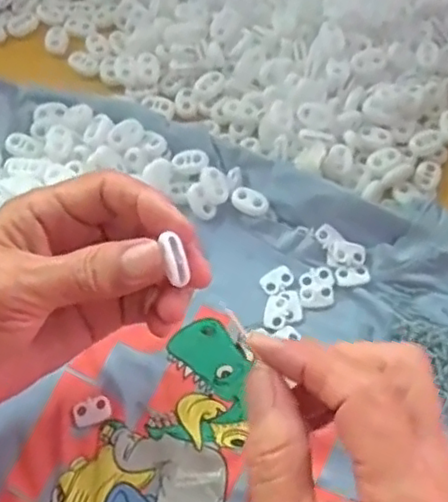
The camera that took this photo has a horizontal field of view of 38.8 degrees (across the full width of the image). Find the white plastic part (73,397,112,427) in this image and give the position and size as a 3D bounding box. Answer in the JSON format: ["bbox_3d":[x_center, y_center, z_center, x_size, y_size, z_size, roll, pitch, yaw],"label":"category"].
[{"bbox_3d":[-0.067,0.081,0.323,0.019,0.004,0.013,-15,66,-8],"label":"white plastic part"}]

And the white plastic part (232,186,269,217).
[{"bbox_3d":[0.016,-0.028,0.371,0.021,0.010,0.016,33,69,14],"label":"white plastic part"}]

